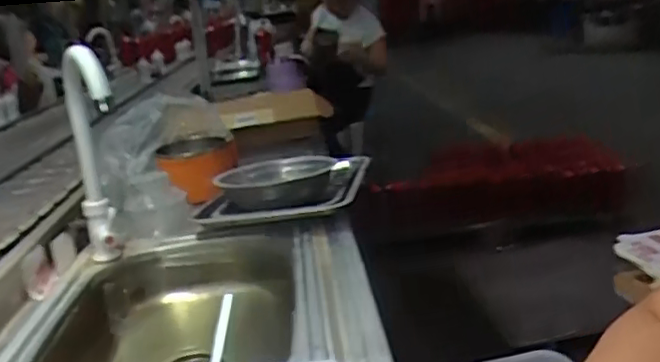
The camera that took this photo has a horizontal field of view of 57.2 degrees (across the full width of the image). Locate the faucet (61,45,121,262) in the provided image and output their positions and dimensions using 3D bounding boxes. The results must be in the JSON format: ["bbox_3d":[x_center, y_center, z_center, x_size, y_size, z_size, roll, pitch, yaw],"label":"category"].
[{"bbox_3d":[-0.324,-0.026,0.832,0.036,0.330,0.120,-16,48,-31],"label":"faucet"}]

